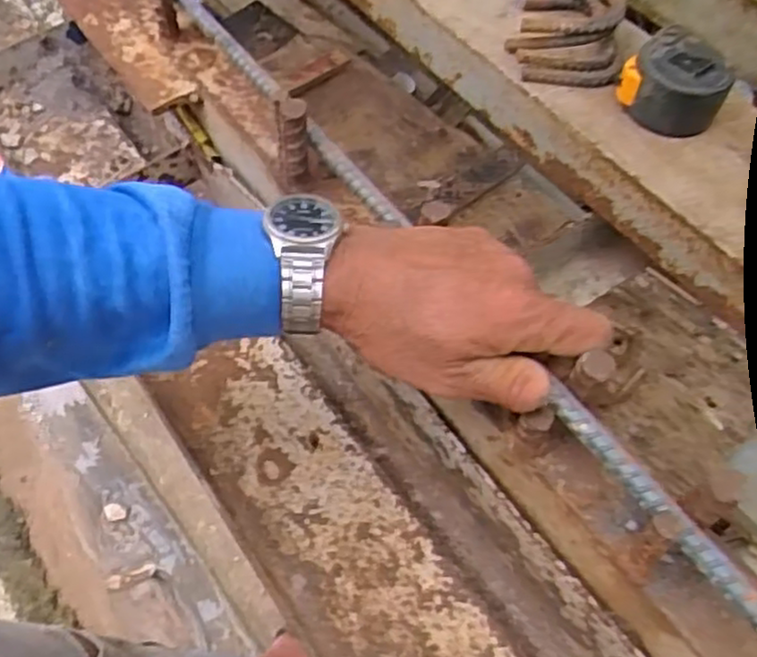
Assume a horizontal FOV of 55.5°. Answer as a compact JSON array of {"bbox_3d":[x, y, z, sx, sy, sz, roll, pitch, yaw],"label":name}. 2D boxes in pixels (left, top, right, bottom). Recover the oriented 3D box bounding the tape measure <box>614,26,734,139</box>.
[{"bbox_3d":[0.209,-0.172,0.509,0.063,0.044,0.069,-33,63,-22],"label":"tape measure"}]

